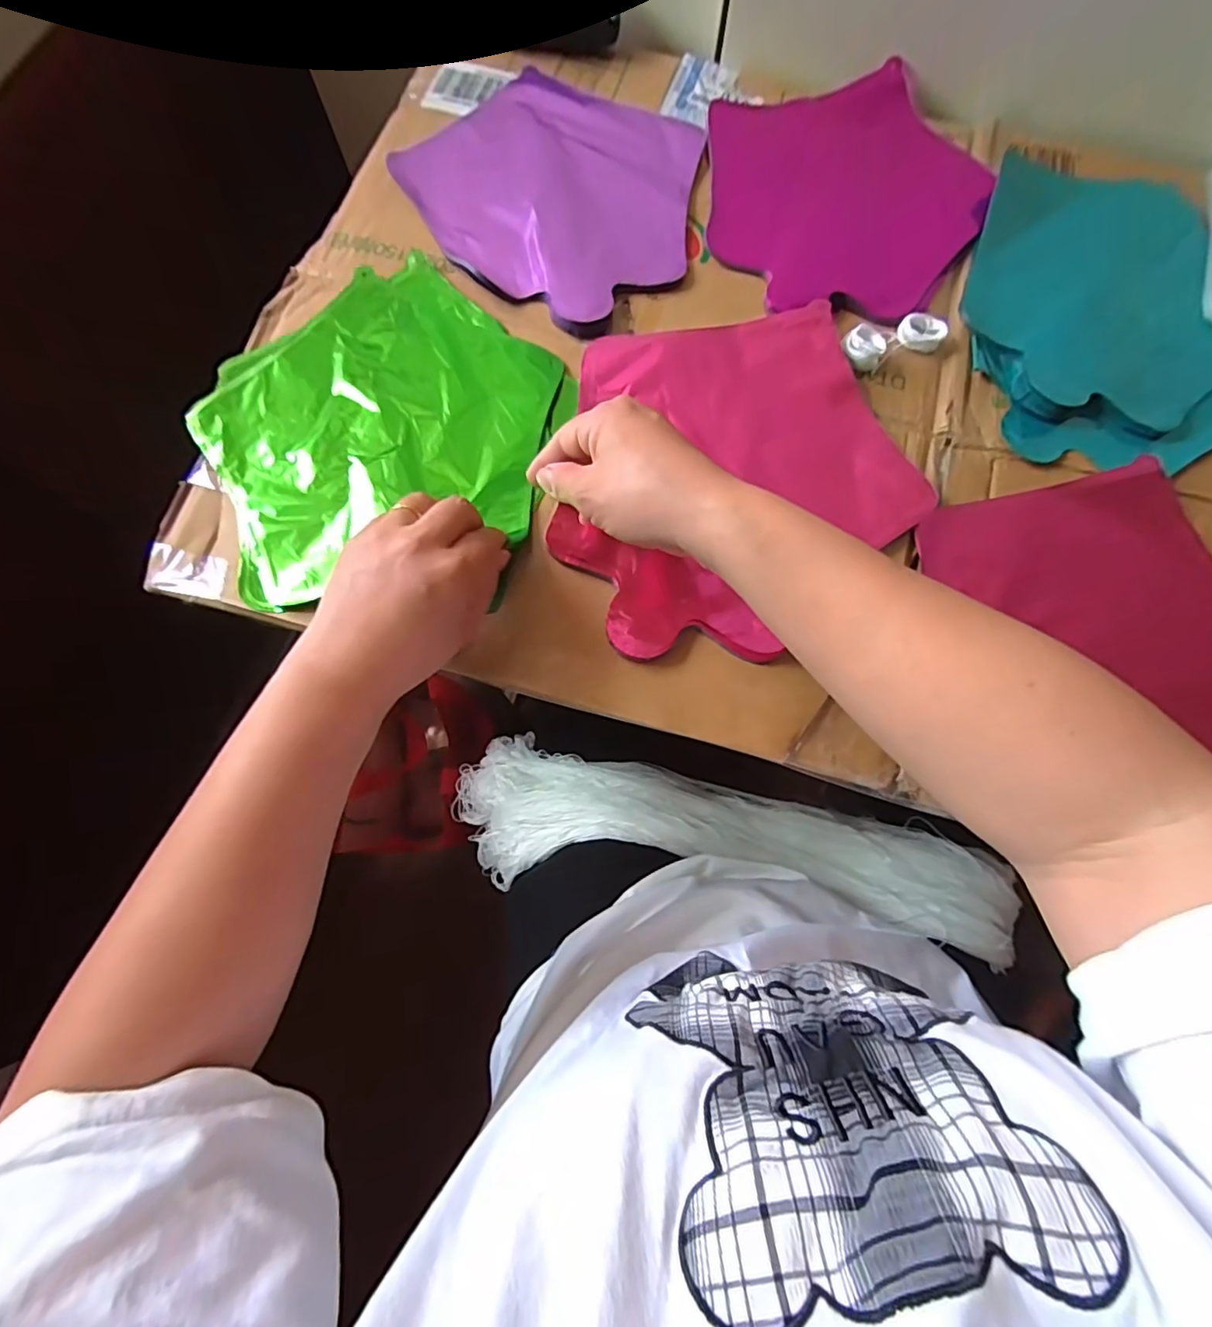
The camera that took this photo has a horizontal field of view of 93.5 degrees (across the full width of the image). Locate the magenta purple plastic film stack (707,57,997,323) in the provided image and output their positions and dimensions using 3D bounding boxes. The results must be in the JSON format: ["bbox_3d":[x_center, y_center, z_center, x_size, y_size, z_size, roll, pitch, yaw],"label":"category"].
[{"bbox_3d":[0.186,-0.369,0.444,0.205,0.019,0.238,5,74,0],"label":"magenta purple plastic film stack"}]

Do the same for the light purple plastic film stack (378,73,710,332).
[{"bbox_3d":[-0.028,-0.369,0.436,0.226,0.012,0.217,42,78,10],"label":"light purple plastic film stack"}]

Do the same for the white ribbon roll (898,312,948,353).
[{"bbox_3d":[0.223,-0.236,0.405,0.030,0.013,0.023,-2,75,-2],"label":"white ribbon roll"}]

